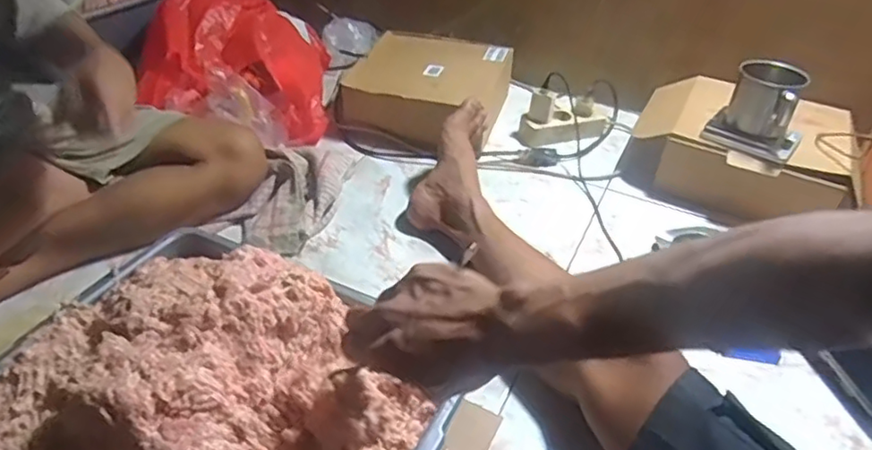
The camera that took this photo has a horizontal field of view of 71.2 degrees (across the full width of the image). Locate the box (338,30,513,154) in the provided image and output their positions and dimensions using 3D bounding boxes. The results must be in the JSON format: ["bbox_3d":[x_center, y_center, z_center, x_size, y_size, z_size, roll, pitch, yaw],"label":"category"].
[{"bbox_3d":[-0.010,-0.261,1.167,0.268,0.112,0.269,14,40,13],"label":"box"}]

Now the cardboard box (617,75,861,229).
[{"bbox_3d":[0.513,-0.133,1.042,0.326,0.118,0.252,20,42,20],"label":"cardboard box"}]

